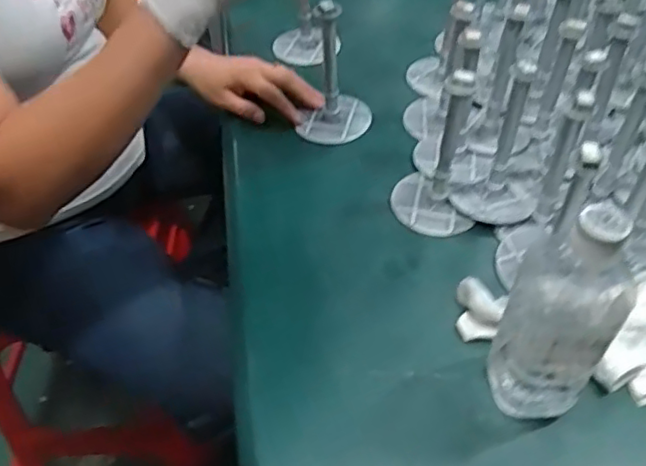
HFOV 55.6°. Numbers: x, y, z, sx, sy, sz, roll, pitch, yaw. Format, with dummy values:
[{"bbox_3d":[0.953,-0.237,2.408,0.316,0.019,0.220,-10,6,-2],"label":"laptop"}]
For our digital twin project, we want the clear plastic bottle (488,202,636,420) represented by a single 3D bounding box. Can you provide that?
[{"bbox_3d":[0.165,0.065,0.431,0.069,0.199,0.067,23,51,20],"label":"clear plastic bottle"}]

